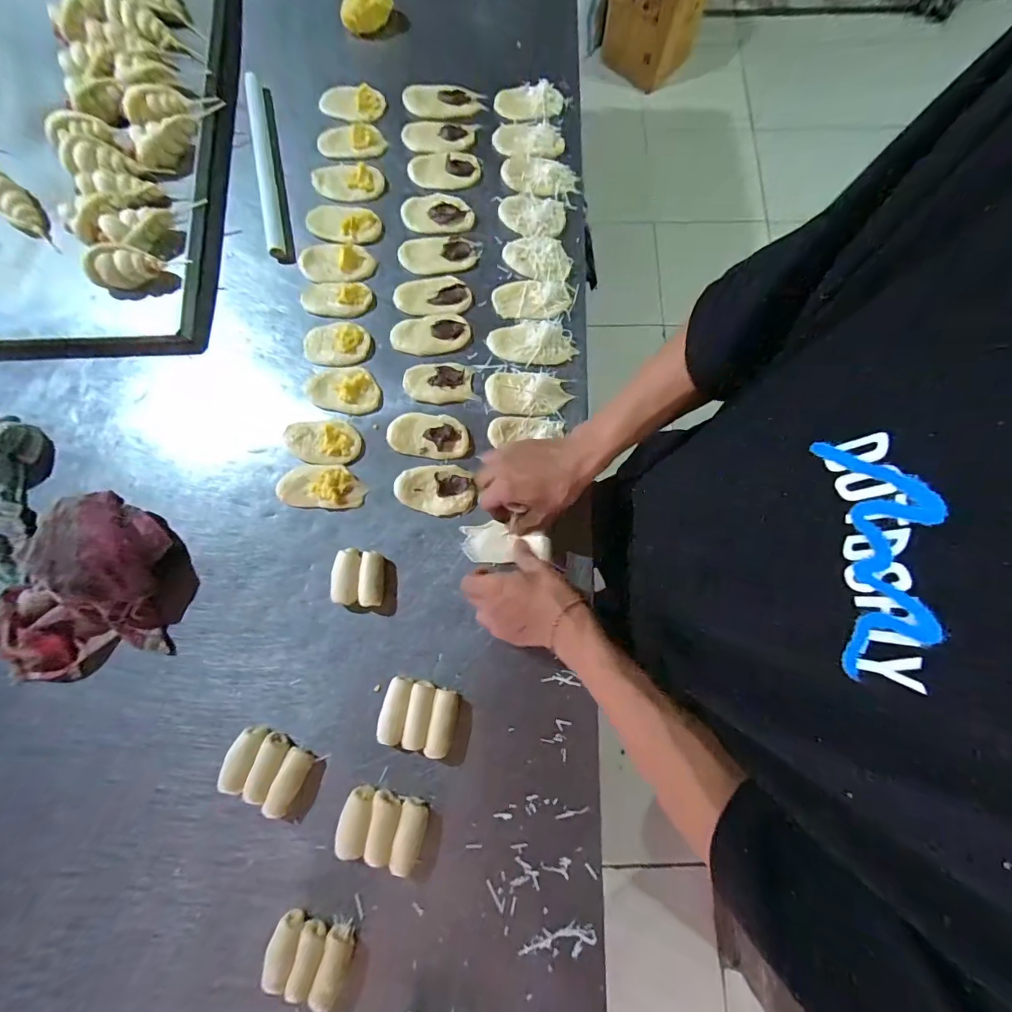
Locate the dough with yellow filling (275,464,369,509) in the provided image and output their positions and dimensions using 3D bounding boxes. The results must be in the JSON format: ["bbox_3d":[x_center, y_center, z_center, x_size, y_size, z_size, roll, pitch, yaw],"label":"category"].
[{"bbox_3d":[-0.224,-0.025,0.540,0.101,0.020,0.052,2,79,1],"label":"dough with yellow filling"}]

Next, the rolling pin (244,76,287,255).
[{"bbox_3d":[-0.332,-0.472,0.620,0.025,0.019,0.284,-12,79,-1],"label":"rolling pin"}]

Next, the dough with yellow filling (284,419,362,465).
[{"bbox_3d":[-0.225,-0.078,0.549,0.092,0.013,0.054,2,79,1],"label":"dough with yellow filling"}]

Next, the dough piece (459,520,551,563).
[{"bbox_3d":[-0.001,0.043,0.524,0.104,0.008,0.045,4,79,12],"label":"dough piece"}]

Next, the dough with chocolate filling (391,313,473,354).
[{"bbox_3d":[-0.097,-0.221,0.574,0.099,0.013,0.050,-9,79,-1],"label":"dough with chocolate filling"}]

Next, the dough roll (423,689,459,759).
[{"bbox_3d":[-0.067,0.233,0.483,0.027,0.026,0.064,10,80,3],"label":"dough roll"}]

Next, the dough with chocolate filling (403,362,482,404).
[{"bbox_3d":[-0.080,-0.155,0.562,0.091,0.008,0.054,-3,79,0],"label":"dough with chocolate filling"}]

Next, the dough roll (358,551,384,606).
[{"bbox_3d":[-0.154,0.084,0.519,0.025,0.021,0.061,0,79,1],"label":"dough roll"}]

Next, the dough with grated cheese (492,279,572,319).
[{"bbox_3d":[0.033,-0.271,0.583,0.100,0.013,0.053,3,79,2],"label":"dough with grated cheese"}]

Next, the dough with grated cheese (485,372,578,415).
[{"bbox_3d":[0.027,-0.140,0.555,0.103,0.010,0.053,6,80,2],"label":"dough with grated cheese"}]

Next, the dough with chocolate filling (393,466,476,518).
[{"bbox_3d":[-0.084,-0.019,0.541,0.093,0.009,0.060,-4,79,0],"label":"dough with chocolate filling"}]

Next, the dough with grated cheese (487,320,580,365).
[{"bbox_3d":[0.033,-0.208,0.569,0.110,0.012,0.057,2,79,1],"label":"dough with grated cheese"}]

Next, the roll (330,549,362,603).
[{"bbox_3d":[-0.182,0.080,0.516,0.028,0.026,0.061,2,79,1],"label":"roll"}]

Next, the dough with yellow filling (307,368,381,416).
[{"bbox_3d":[-0.201,-0.147,0.557,0.083,0.019,0.057,9,80,3],"label":"dough with yellow filling"}]

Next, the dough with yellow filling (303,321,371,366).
[{"bbox_3d":[-0.216,-0.207,0.573,0.083,0.013,0.054,0,79,1],"label":"dough with yellow filling"}]

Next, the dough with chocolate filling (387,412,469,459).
[{"bbox_3d":[-0.095,-0.087,0.547,0.095,0.012,0.050,6,80,2],"label":"dough with chocolate filling"}]

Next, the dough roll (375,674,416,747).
[{"bbox_3d":[-0.119,0.221,0.489,0.027,0.030,0.065,11,80,3],"label":"dough roll"}]

